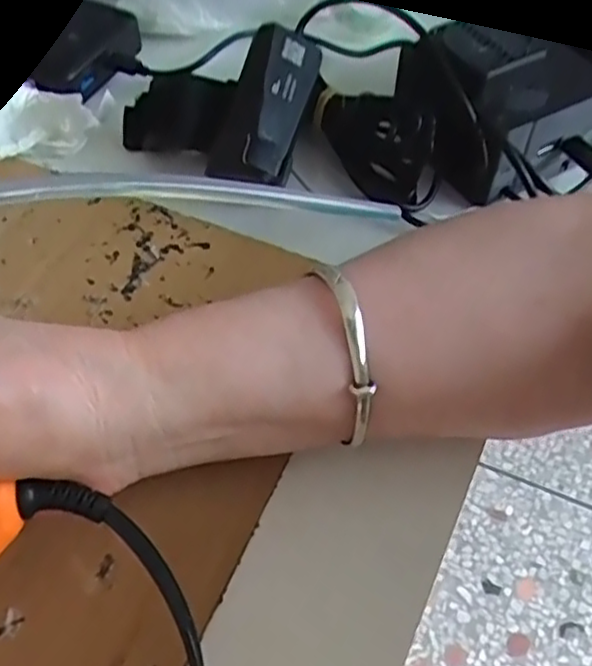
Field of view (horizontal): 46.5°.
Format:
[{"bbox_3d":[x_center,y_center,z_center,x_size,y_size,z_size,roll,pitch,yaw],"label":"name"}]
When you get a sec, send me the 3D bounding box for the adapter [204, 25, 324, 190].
[{"bbox_3d":[-0.014,-0.101,0.308,0.036,0.018,0.076,15,76,5],"label":"adapter"}]

